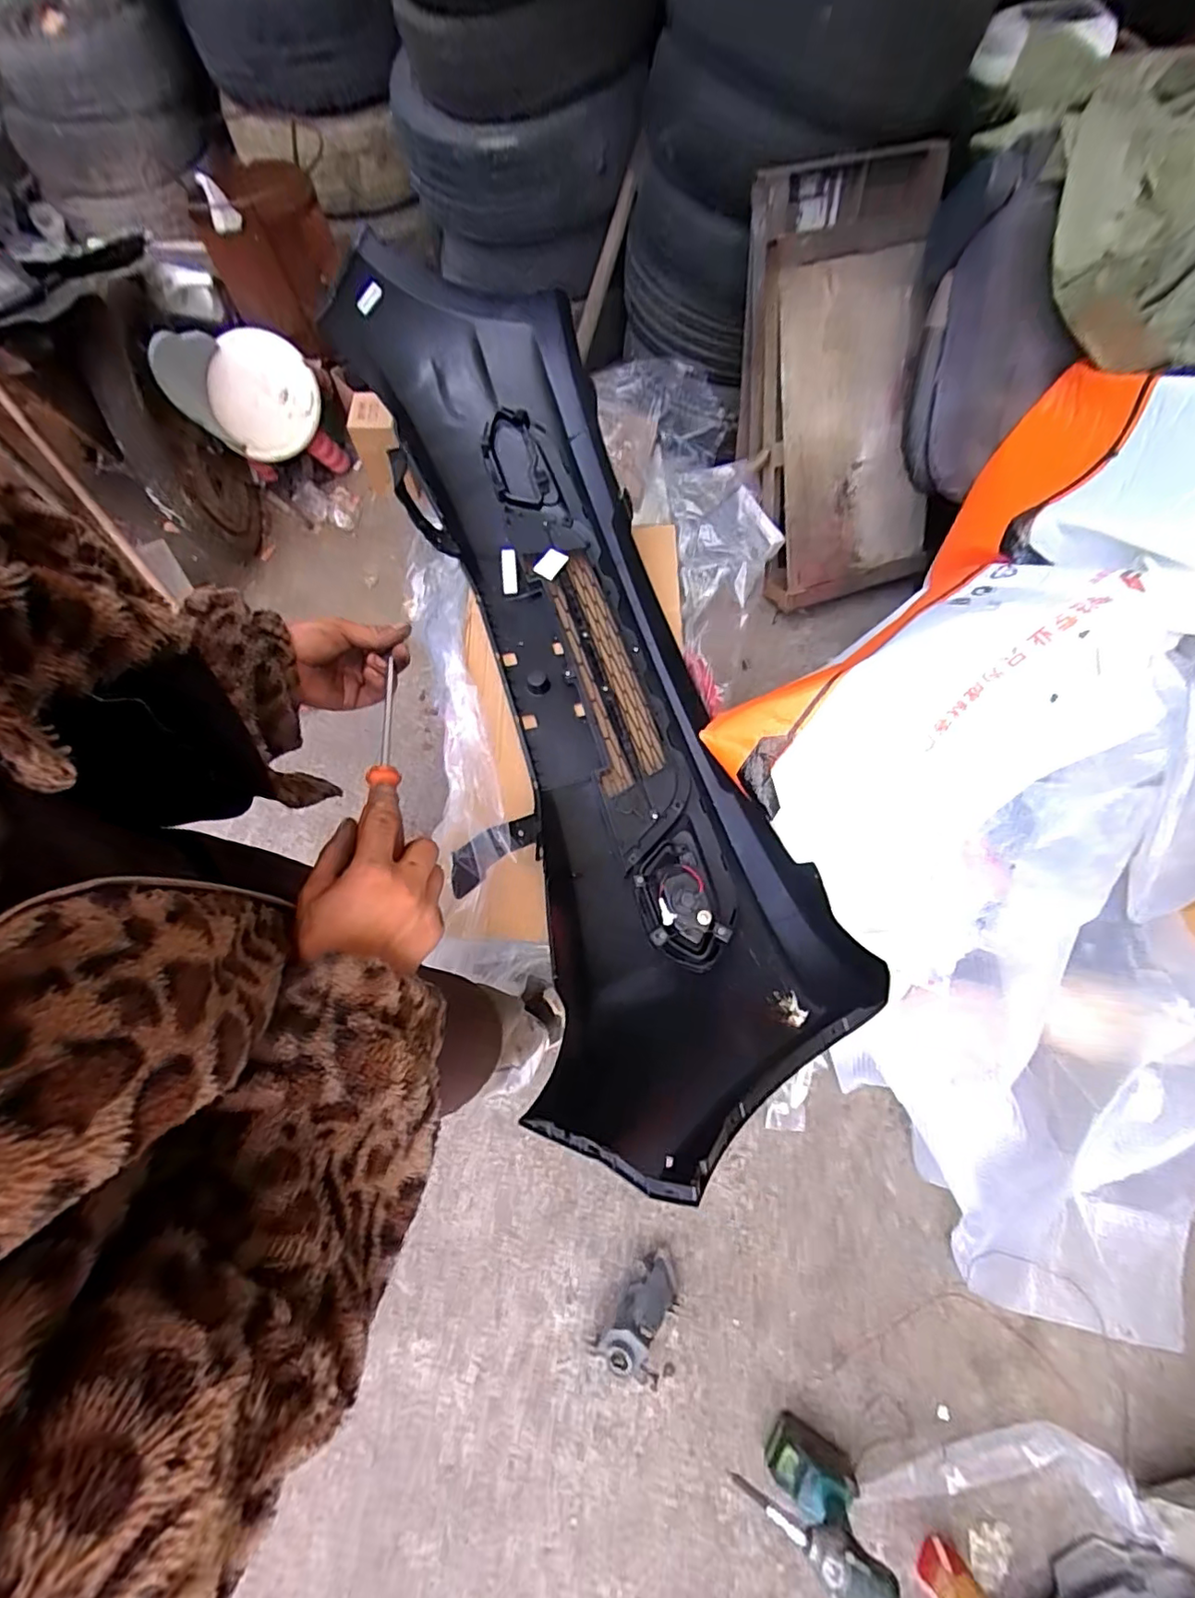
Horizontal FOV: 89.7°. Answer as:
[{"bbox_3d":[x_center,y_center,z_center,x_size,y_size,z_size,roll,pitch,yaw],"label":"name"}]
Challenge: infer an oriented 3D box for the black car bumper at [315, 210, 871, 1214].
[{"bbox_3d":[-0.028,-0.313,1.200,0.522,0.426,1.741,-15,69,-6],"label":"black car bumper"}]

